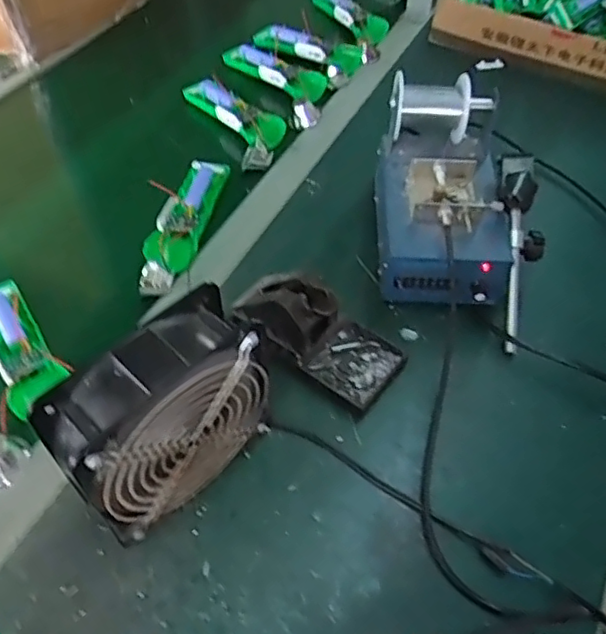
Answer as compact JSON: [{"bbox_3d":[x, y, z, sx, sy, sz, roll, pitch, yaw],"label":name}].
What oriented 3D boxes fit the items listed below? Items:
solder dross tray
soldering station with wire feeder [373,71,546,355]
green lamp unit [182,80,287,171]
[{"bbox_3d":[0.046,0.040,0.547,0.067,0.010,0.070,34,58,23],"label":"solder dross tray"},{"bbox_3d":[0.147,-0.119,0.592,0.149,0.130,0.249,5,51,3],"label":"soldering station with wire feeder"},{"bbox_3d":[-0.076,-0.245,0.750,0.067,0.023,0.179,-26,56,-20],"label":"green lamp unit"}]

